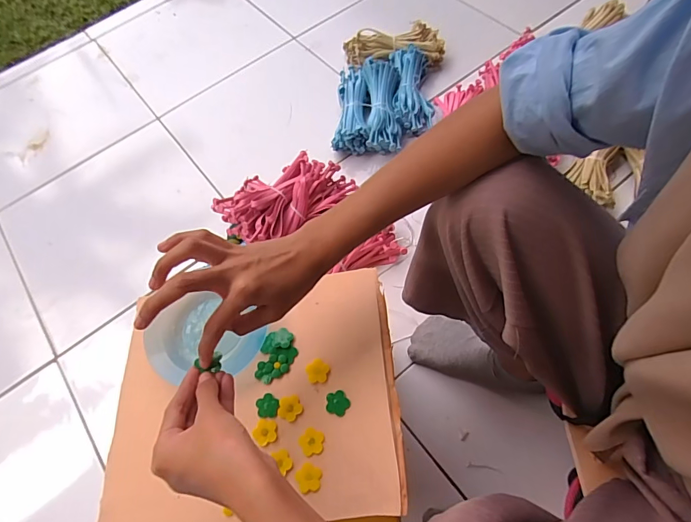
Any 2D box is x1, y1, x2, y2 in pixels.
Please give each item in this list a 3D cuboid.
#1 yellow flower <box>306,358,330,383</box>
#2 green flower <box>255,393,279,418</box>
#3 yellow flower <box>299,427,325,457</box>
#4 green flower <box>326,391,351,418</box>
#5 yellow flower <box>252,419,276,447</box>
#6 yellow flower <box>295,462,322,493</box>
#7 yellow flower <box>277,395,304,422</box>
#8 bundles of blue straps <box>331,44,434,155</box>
[{"bbox_3d":[-0.029,0.111,0.407,0.023,0.004,0.022,-2,64,4],"label":"yellow flower"},{"bbox_3d":[-0.078,0.146,0.406,0.021,0.004,0.024,-36,66,-12],"label":"green flower"},{"bbox_3d":[-0.032,0.173,0.389,0.024,0.004,0.023,-2,64,4],"label":"yellow flower"},{"bbox_3d":[-0.008,0.141,0.402,0.023,0.004,0.024,-2,64,4],"label":"green flower"},{"bbox_3d":[-0.079,0.167,0.396,0.023,0.004,0.024,-2,64,4],"label":"yellow flower"},{"bbox_3d":[-0.034,0.200,0.376,0.024,0.004,0.024,-2,64,4],"label":"yellow flower"},{"bbox_3d":[-0.056,0.145,0.404,0.024,0.004,0.025,-2,64,4],"label":"yellow flower"},{"bbox_3d":[0.084,-0.343,0.876,0.202,0.096,0.256,2,64,6],"label":"bundles of blue straps"}]

